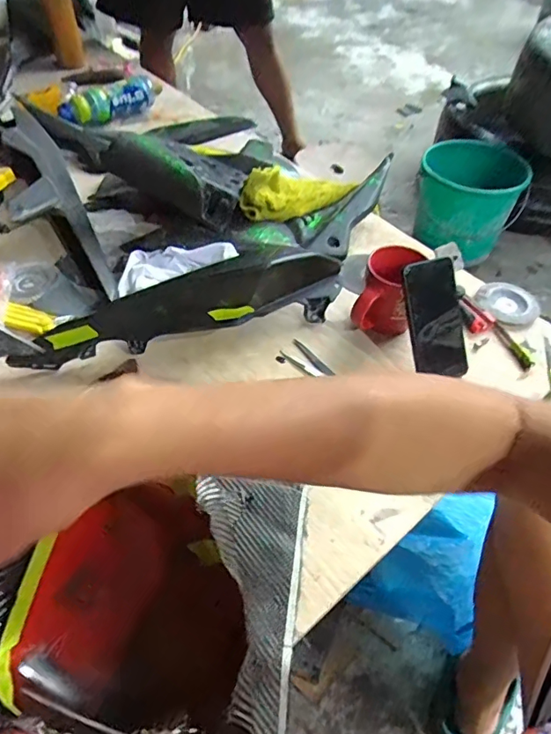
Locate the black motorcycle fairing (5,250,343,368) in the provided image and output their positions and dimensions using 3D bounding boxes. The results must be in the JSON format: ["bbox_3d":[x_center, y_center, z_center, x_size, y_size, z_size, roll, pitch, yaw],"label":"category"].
[{"bbox_3d":[-0.118,-0.082,0.672,0.463,0.118,0.053,-14,52,-12],"label":"black motorcycle fairing"}]

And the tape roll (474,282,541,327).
[{"bbox_3d":[0.367,-0.101,0.788,0.099,0.015,0.088,-30,57,-23],"label":"tape roll"}]

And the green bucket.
[{"bbox_3d":[0.553,-0.491,1.456,0.268,0.277,0.277,0,50,0],"label":"green bucket"}]

